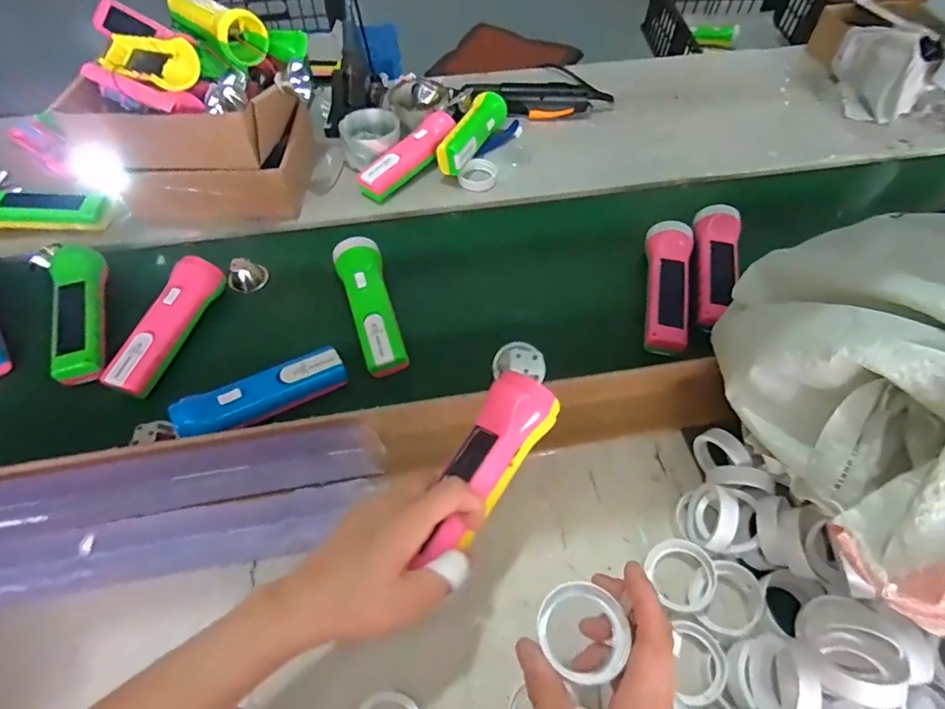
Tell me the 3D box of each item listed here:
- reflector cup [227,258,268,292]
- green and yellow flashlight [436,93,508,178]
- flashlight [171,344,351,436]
[{"bbox_3d":[-0.267,-0.093,0.606,0.023,0.043,0.038,34,94,49],"label":"reflector cup"},{"bbox_3d":[-0.002,-0.309,0.723,0.048,0.051,0.170,22,59,13],"label":"green and yellow flashlight"},{"bbox_3d":[-0.198,0.036,0.492,0.154,0.038,0.042,-26,61,-17],"label":"flashlight"}]

